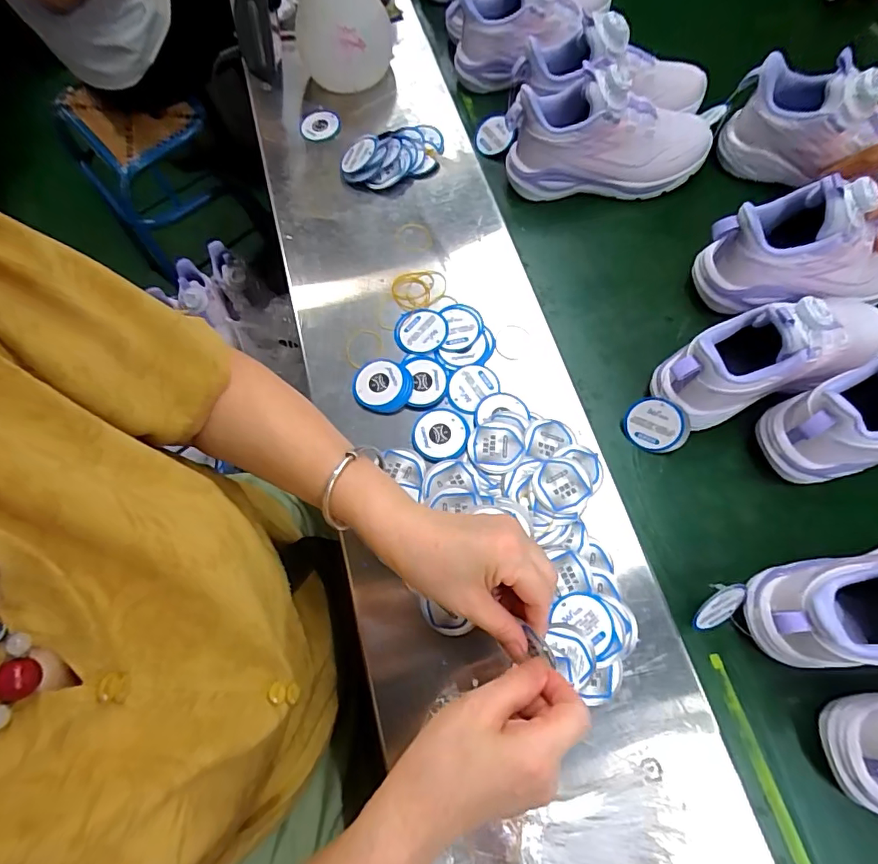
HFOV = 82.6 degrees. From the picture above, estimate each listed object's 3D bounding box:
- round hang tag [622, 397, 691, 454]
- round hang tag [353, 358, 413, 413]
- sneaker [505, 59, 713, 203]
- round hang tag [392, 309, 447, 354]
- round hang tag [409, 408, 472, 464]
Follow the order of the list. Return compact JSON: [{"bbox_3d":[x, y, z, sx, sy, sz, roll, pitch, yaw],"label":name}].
[{"bbox_3d":[0.195,-0.006,0.450,0.054,0.049,0.007,16,23,26],"label":"round hang tag"},{"bbox_3d":[-0.052,-0.044,0.460,0.054,0.008,0.049,4,67,1],"label":"round hang tag"},{"bbox_3d":[0.180,-0.312,0.514,0.199,0.114,0.074,2,72,2],"label":"sneaker"},{"bbox_3d":[-0.016,-0.098,0.480,0.047,0.005,0.049,0,67,-1],"label":"round hang tag"},{"bbox_3d":[0.002,0.003,0.443,0.050,0.006,0.050,0,67,-1],"label":"round hang tag"}]

